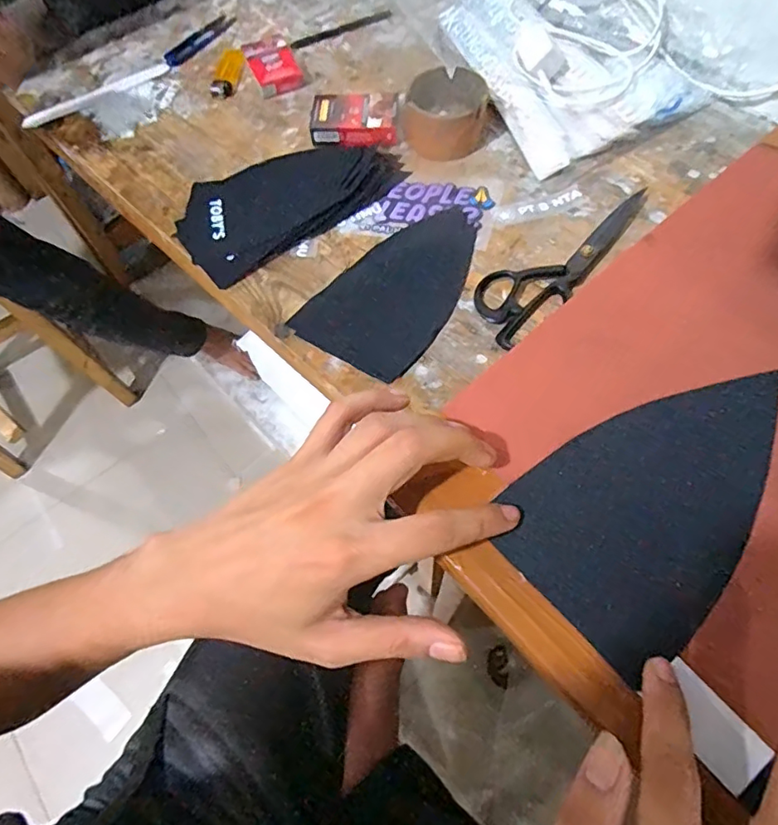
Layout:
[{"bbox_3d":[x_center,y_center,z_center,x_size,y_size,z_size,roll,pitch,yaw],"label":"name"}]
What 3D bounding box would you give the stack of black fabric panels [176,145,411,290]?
[{"bbox_3d":[-0.105,-0.222,0.561,0.225,0.010,0.122,-34,67,-12],"label":"stack of black fabric panels"}]

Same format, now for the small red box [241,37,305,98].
[{"bbox_3d":[-0.136,-0.410,0.643,0.051,0.020,0.078,-24,66,-8],"label":"small red box"}]

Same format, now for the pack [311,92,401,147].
[{"bbox_3d":[-0.035,-0.315,0.591,0.092,0.021,0.066,-3,64,2],"label":"pack"}]

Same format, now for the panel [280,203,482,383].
[{"bbox_3d":[0.013,-0.119,0.512,0.114,0.004,0.192,34,71,18],"label":"panel"}]

